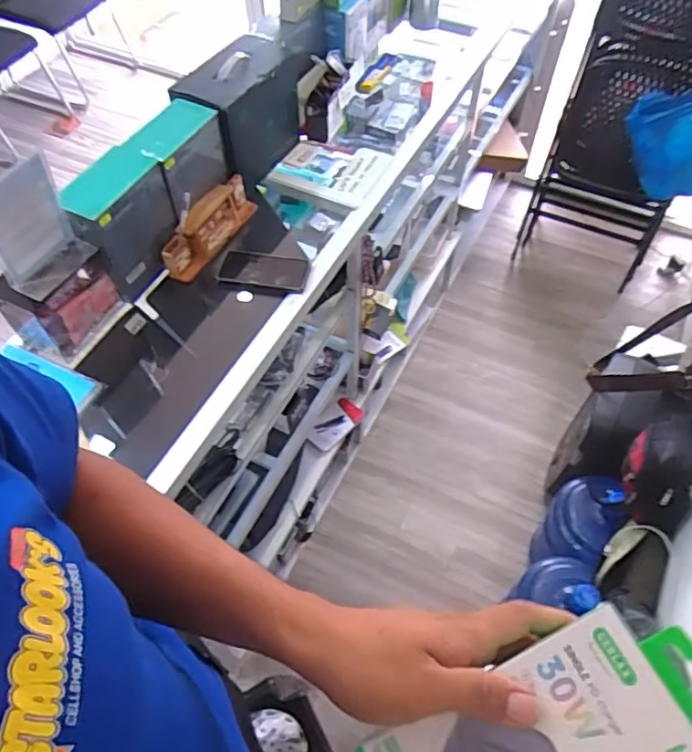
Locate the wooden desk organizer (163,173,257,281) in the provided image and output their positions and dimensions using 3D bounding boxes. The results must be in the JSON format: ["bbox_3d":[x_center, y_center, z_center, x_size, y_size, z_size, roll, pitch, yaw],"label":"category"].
[{"bbox_3d":[-0.248,-0.277,1.069,0.039,0.093,0.232,23,60,16],"label":"wooden desk organizer"}]

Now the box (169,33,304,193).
[{"bbox_3d":[-0.199,-0.512,1.142,0.134,0.199,0.250,19,59,14],"label":"box"}]

